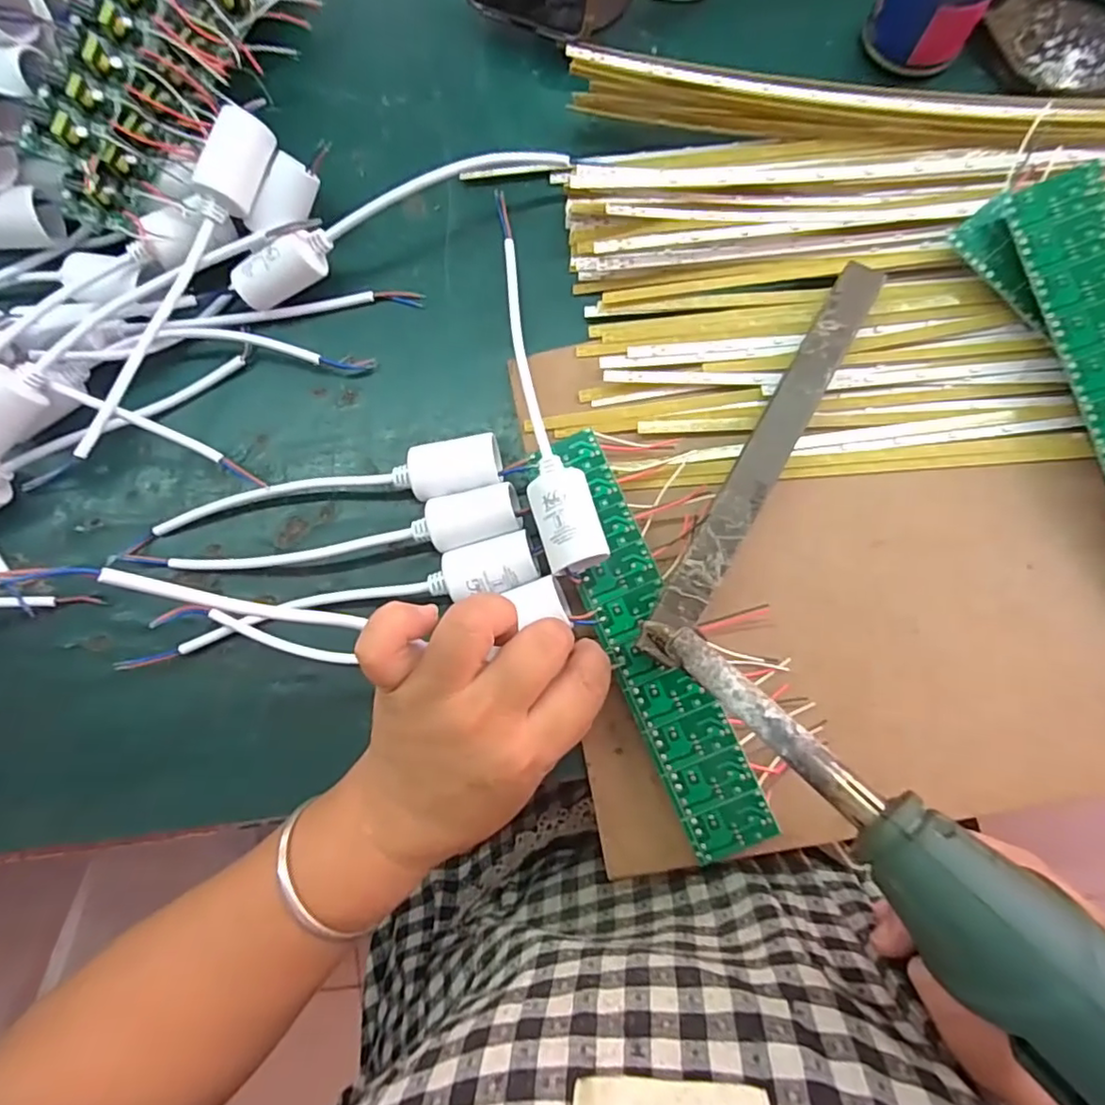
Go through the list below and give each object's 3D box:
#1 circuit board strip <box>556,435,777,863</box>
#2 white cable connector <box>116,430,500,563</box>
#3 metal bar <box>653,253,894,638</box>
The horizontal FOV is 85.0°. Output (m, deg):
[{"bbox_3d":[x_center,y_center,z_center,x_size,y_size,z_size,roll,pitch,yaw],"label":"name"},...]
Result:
[{"bbox_3d":[0.044,0.039,0.288,0.039,0.014,0.201,-23,81,2],"label":"circuit board strip"},{"bbox_3d":[-0.128,-0.029,0.310,0.208,0.026,0.030,-8,82,4],"label":"white cable connector"},{"bbox_3d":[0.103,-0.053,0.282,0.021,0.004,0.199,29,82,10],"label":"metal bar"}]

